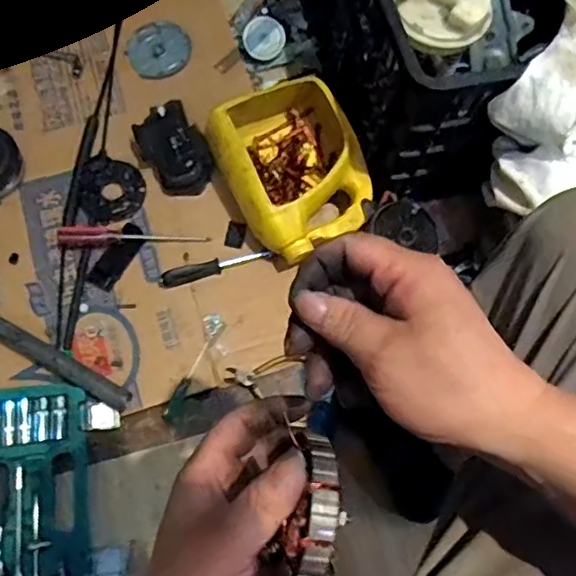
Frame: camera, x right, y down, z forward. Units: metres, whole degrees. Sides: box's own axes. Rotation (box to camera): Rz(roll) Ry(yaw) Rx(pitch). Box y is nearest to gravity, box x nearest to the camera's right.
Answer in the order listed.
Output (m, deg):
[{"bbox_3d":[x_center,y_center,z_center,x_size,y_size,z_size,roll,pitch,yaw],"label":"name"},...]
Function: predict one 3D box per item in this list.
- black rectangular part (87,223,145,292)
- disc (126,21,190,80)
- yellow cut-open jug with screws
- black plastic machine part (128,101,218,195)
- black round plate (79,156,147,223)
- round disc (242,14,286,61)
[{"bbox_3d":[-0.231,-0.045,0.835,0.037,0.015,0.101,24,70,11],"label":"black rectangular part"},{"bbox_3d":[-0.201,-0.374,0.954,0.095,0.009,0.098,-1,67,2],"label":"disc"},{"bbox_3d":[0.012,-0.166,0.820,0.182,0.104,0.224,-27,74,-13],"label":"yellow cut-open jug with screws"},{"bbox_3d":[-0.161,-0.191,0.861,0.096,0.057,0.120,-24,68,-8],"label":"black plastic machine part"},{"bbox_3d":[-0.251,-0.142,0.873,0.088,0.010,0.104,-12,67,-3],"label":"black round plate"},{"bbox_3d":[-0.037,-0.388,0.948,0.065,0.062,0.011,-10,23,1],"label":"round disc"}]

